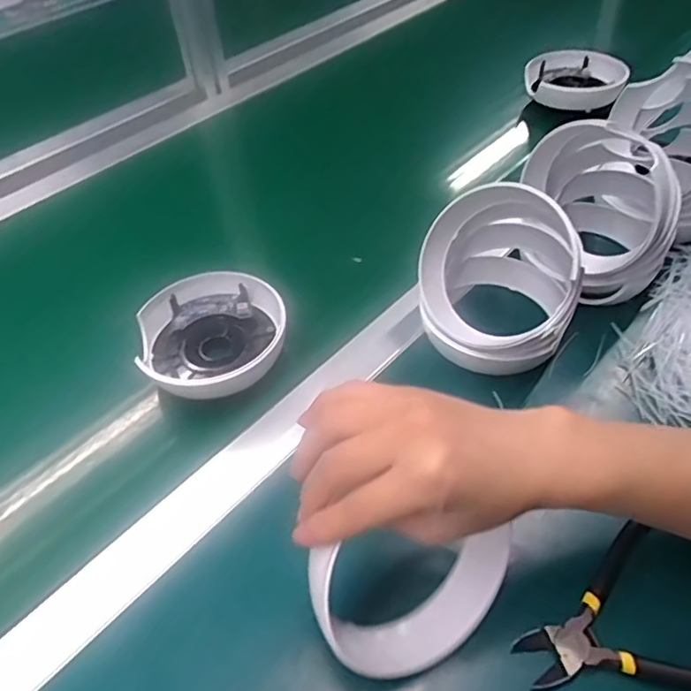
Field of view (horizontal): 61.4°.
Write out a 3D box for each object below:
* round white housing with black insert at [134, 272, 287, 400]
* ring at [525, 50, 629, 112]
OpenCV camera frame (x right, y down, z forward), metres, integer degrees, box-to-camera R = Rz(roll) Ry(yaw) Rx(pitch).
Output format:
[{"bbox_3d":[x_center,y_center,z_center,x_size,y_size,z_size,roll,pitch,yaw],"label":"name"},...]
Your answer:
[{"bbox_3d":[-0.109,-0.009,0.474,0.117,0.044,0.095,-32,55,-23],"label":"round white housing with black insert"},{"bbox_3d":[0.283,-0.326,0.724,0.111,0.038,0.118,7,49,12],"label":"ring"}]

